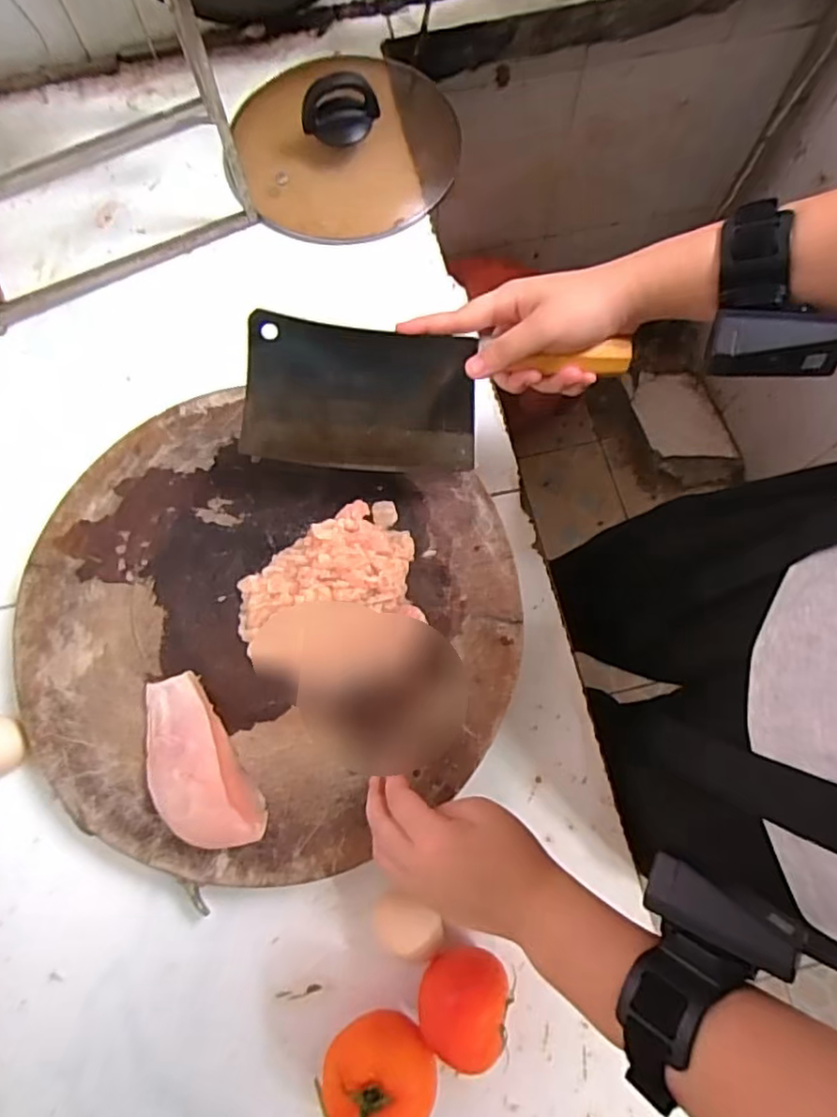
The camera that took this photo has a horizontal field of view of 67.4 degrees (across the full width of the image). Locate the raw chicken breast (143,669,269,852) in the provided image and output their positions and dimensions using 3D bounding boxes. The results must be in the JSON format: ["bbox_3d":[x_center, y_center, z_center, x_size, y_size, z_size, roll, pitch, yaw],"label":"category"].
[{"bbox_3d":[-0.162,0.147,0.445,0.059,0.035,0.128,-30,76,-7],"label":"raw chicken breast"}]

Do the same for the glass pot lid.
[{"bbox_3d":[-0.076,-0.442,0.645,0.229,0.057,0.241,0,74,-1],"label":"glass pot lid"}]

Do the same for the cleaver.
[{"bbox_3d":[0.005,-0.118,0.455,0.264,0.108,0.028,2,37,2],"label":"cleaver"}]

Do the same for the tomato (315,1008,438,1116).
[{"bbox_3d":[-0.027,0.341,0.417,0.070,0.058,0.064,14,74,3],"label":"tomato"}]

